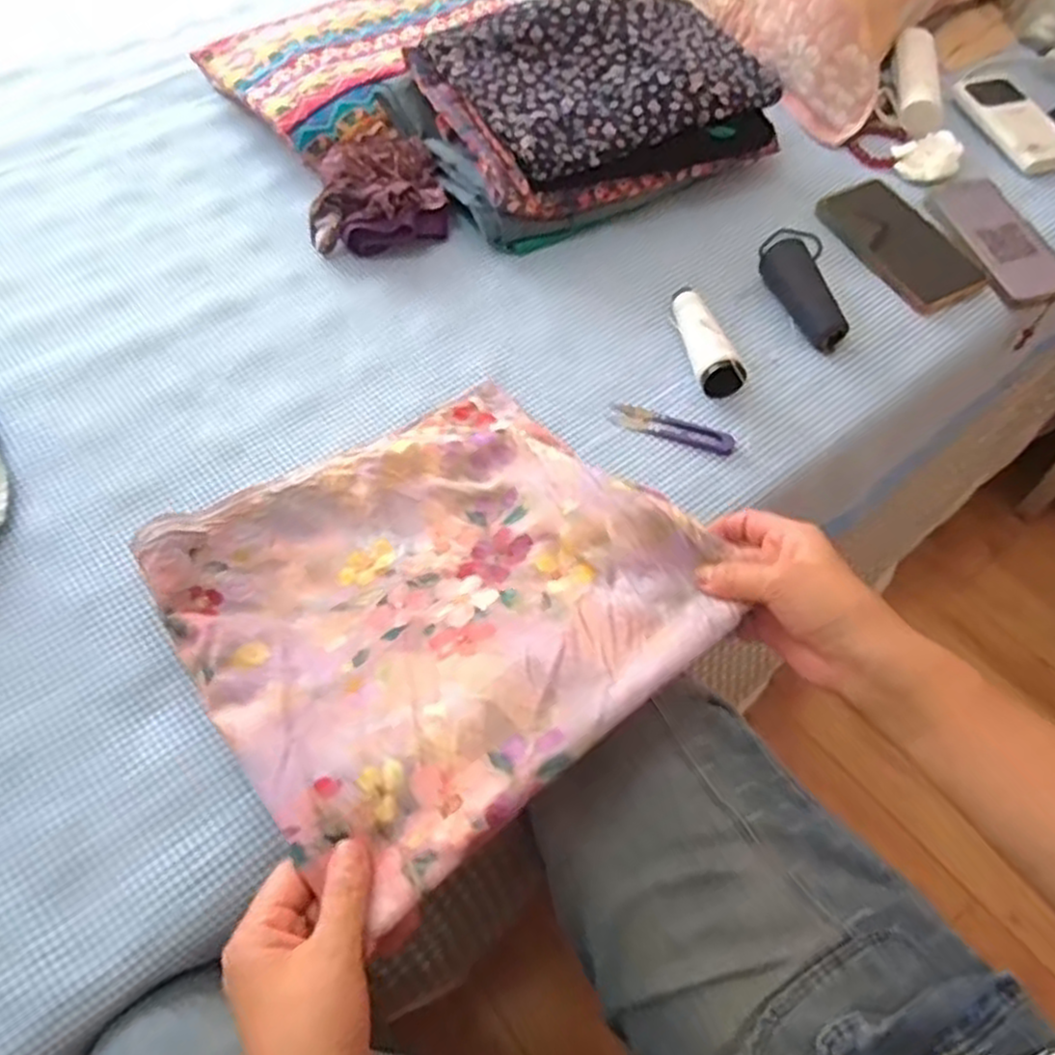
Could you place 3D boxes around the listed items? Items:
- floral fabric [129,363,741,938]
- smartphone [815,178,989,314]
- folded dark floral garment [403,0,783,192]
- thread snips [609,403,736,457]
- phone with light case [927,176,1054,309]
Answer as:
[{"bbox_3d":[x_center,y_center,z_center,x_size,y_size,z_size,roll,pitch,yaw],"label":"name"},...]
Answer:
[{"bbox_3d":[-0.058,0.035,0.485,0.288,0.080,0.285,-34,66,-23],"label":"floral fabric"},{"bbox_3d":[0.352,-0.272,0.729,0.084,0.013,0.161,-21,61,-17],"label":"smartphone"},{"bbox_3d":[0.071,-0.418,0.731,0.300,0.077,0.193,-22,61,-14],"label":"folded dark floral garment"},{"bbox_3d":[0.116,-0.080,0.623,0.100,0.010,0.024,21,58,9],"label":"thread snips"},{"bbox_3d":[0.451,-0.278,0.739,0.092,0.014,0.161,-10,59,-12],"label":"phone with light case"}]

